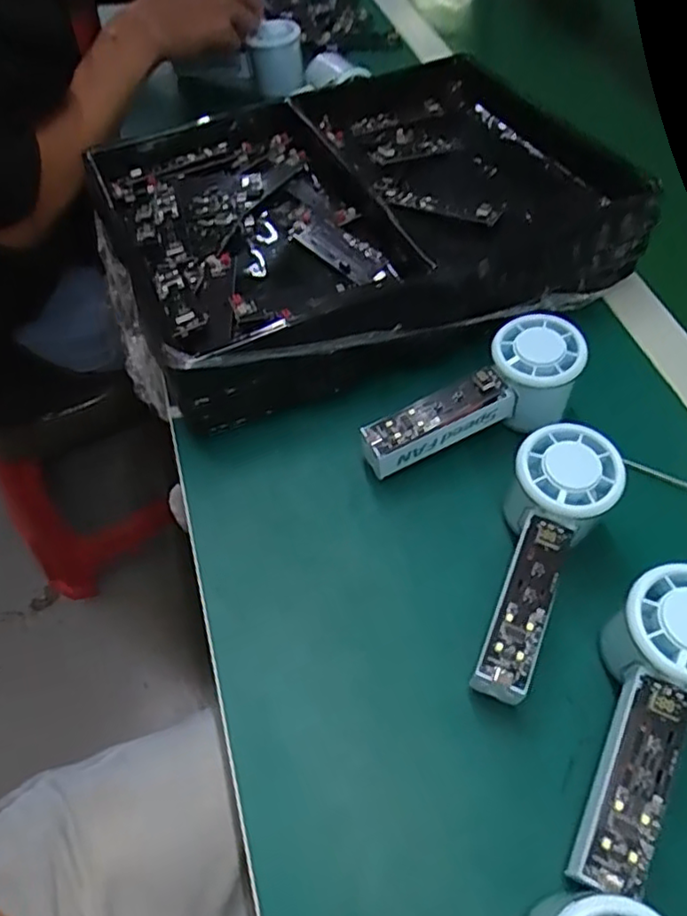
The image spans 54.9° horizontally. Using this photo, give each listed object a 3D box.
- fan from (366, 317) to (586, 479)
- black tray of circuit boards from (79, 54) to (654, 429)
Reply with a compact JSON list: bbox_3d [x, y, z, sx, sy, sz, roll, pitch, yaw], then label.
[{"bbox_3d":[0.086,-0.030,0.427,0.150,0.063,0.053,-30,59,-19],"label":"fan"},{"bbox_3d":[0.014,-0.209,0.557,0.404,0.072,0.314,-22,57,-14],"label":"black tray of circuit boards"}]

